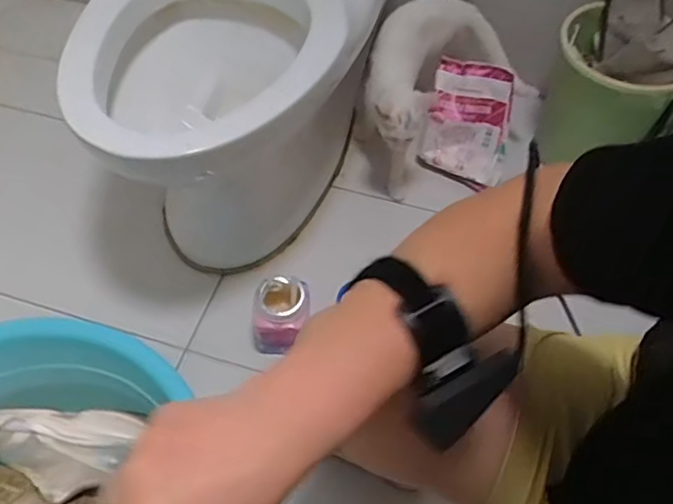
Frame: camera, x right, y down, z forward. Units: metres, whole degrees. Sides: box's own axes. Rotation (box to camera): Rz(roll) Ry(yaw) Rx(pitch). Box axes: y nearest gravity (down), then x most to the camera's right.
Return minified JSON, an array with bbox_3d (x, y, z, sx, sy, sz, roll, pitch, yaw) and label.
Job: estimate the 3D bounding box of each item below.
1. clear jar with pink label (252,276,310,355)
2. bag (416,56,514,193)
[{"bbox_3d":[-0.085,0.097,0.927,0.084,0.103,0.081,1,54,-2],"label":"clear jar with pink label"},{"bbox_3d":[0.227,-0.224,1.026,0.140,0.197,0.034,17,25,12],"label":"bag"}]

